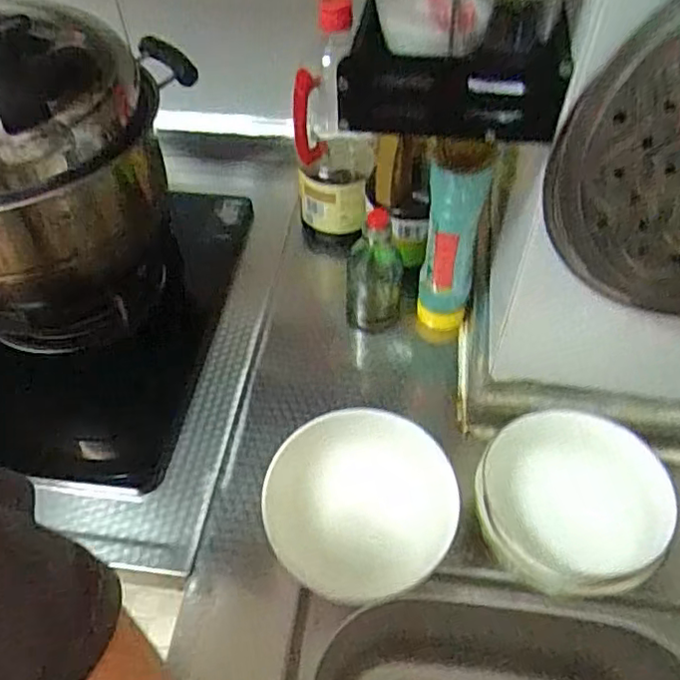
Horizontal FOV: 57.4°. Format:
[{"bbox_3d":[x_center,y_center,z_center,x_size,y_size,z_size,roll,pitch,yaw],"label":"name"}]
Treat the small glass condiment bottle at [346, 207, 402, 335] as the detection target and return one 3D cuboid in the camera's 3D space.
[{"bbox_3d":[0.039,-0.076,0.673,0.064,0.141,0.065,0,52,1],"label":"small glass condiment bottle"}]

